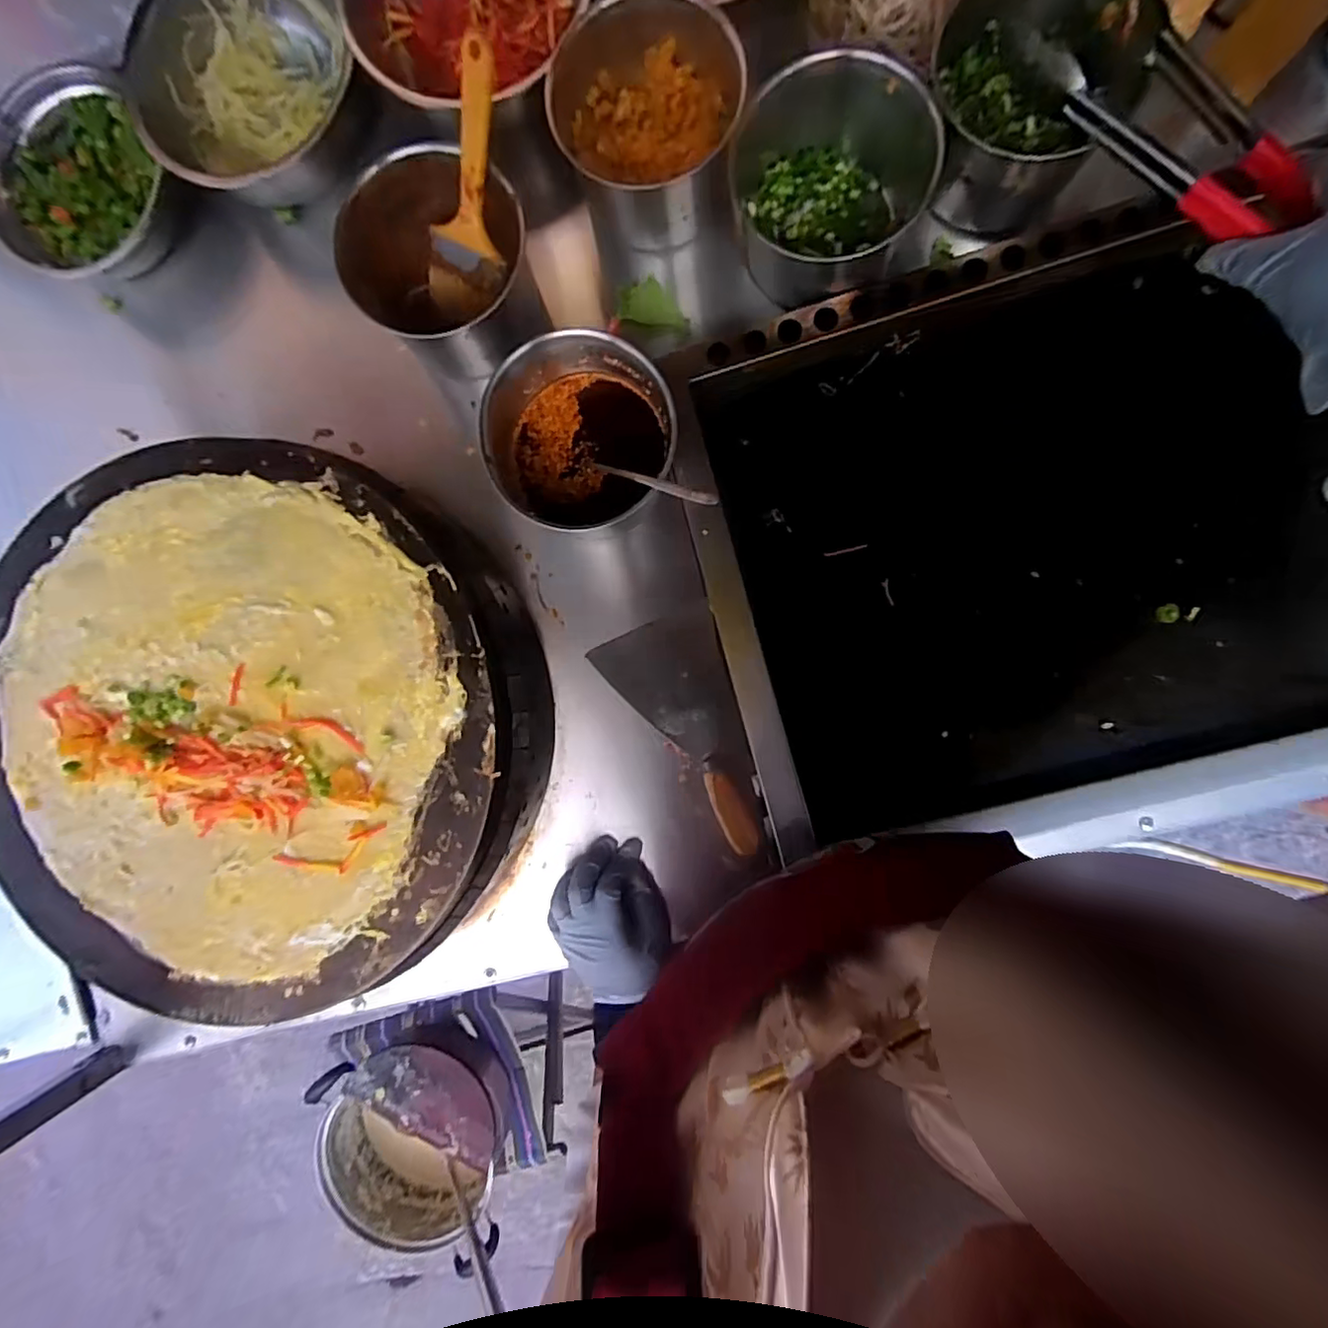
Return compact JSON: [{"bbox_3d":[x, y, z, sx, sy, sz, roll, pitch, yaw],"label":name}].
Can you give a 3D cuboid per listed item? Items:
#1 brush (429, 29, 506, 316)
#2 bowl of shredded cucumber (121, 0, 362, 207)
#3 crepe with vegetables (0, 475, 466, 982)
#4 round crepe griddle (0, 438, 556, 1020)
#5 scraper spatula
[{"bbox_3d":[-0.151,-0.364,0.461,0.063,0.014,0.176,26,135,1],"label":"brush"},{"bbox_3d":[-0.354,-0.501,0.516,0.189,0.073,0.148,-30,87,5],"label":"bowl of shredded cucumber"},{"bbox_3d":[-0.340,0.046,0.451,0.352,0.011,0.365,0,90,6],"label":"crepe with vegetables"},{"bbox_3d":[-0.314,0.052,0.502,0.443,0.120,0.415,0,90,6],"label":"round crepe griddle"},{"bbox_3d":[0.026,0.063,0.523,0.105,0.026,0.210,-24,87,6],"label":"scraper spatula"}]

